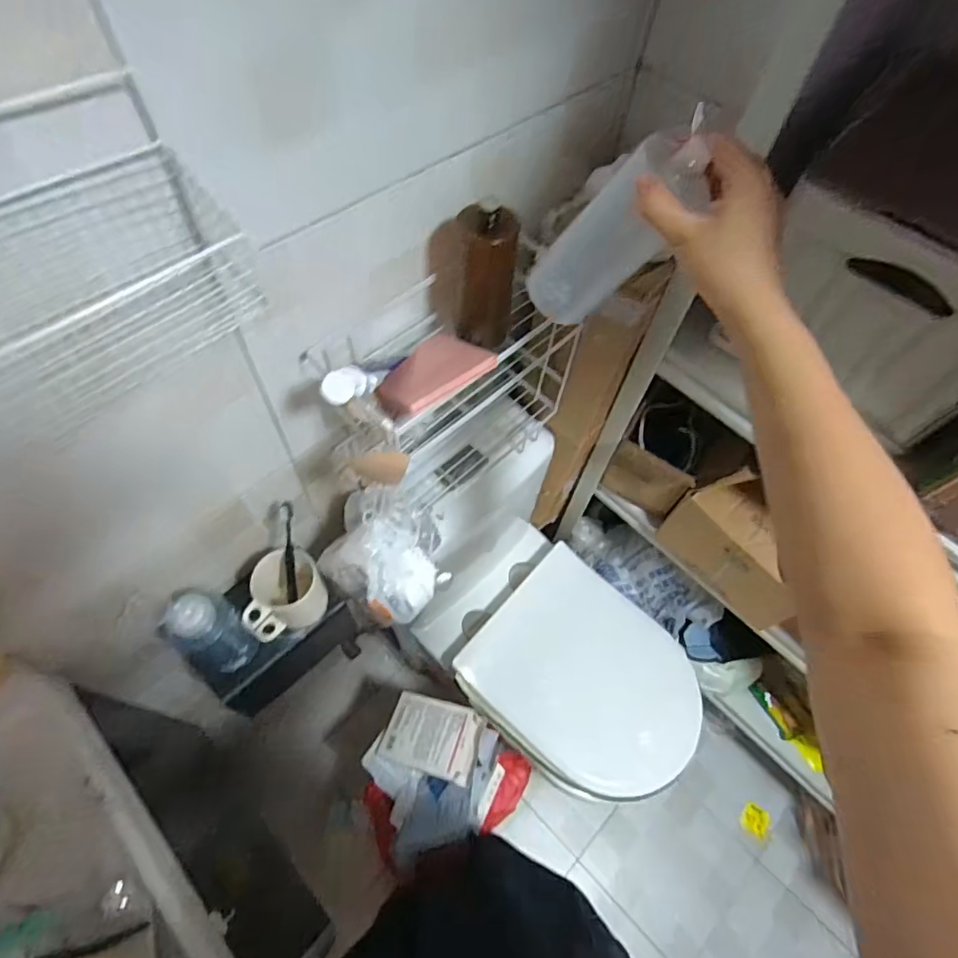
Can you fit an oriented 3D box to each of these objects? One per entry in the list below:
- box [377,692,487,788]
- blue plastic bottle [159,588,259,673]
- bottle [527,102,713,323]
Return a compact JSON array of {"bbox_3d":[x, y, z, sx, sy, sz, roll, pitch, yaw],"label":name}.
[{"bbox_3d":[-0.088,0.487,1.058,0.186,0.022,0.125,8,59,22],"label":"box"},{"bbox_3d":[-0.334,0.190,0.692,0.084,0.140,0.072,15,61,4],"label":"blue plastic bottle"},{"bbox_3d":[0.107,-0.192,0.448,0.056,0.178,0.058,16,57,-24],"label":"bottle"}]

